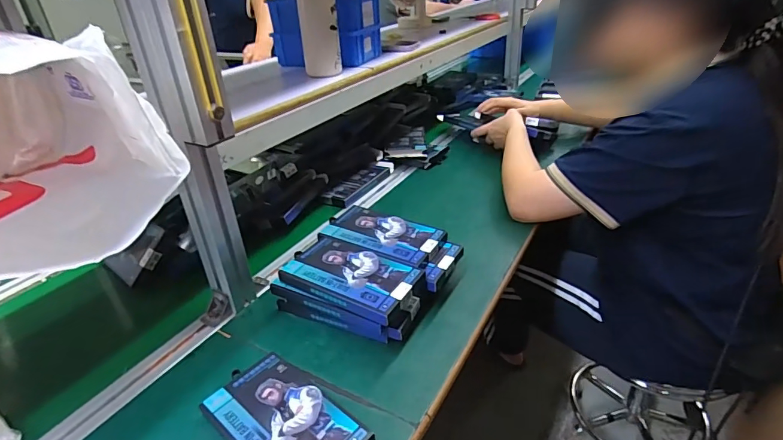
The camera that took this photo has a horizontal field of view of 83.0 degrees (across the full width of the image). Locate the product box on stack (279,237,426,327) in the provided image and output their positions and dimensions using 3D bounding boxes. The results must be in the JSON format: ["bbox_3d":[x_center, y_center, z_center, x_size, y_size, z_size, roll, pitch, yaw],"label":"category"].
[{"bbox_3d":[-0.051,0.071,0.569,0.168,0.023,0.096,15,36,29],"label":"product box on stack"}]

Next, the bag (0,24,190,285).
[{"bbox_3d":[-0.333,-0.064,0.360,0.236,0.162,0.215,17,37,31],"label":"bag"}]

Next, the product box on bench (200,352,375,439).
[{"bbox_3d":[-0.106,0.203,0.451,0.165,0.014,0.107,21,39,36],"label":"product box on bench"}]

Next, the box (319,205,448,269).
[{"bbox_3d":[-0.014,0.023,0.644,0.164,0.021,0.093,15,36,29],"label":"box"}]

